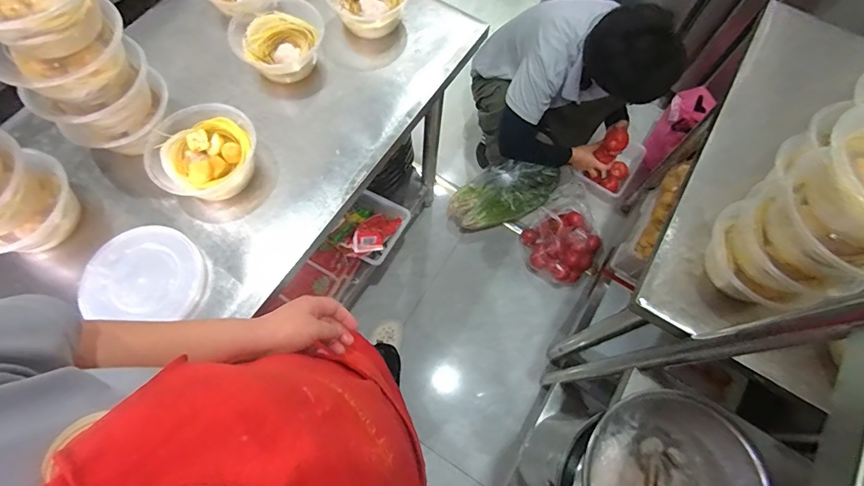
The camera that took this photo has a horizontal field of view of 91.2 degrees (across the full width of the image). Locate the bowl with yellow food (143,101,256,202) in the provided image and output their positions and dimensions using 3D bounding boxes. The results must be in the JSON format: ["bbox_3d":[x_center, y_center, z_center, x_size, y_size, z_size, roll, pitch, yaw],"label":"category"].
[{"bbox_3d":[-0.371,-0.143,0.707,0.162,0.078,0.151,1,69,-2],"label":"bowl with yellow food"}]

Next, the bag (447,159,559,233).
[{"bbox_3d":[0.258,-0.183,1.567,0.414,0.120,0.194,-21,72,-9],"label":"bag"}]

